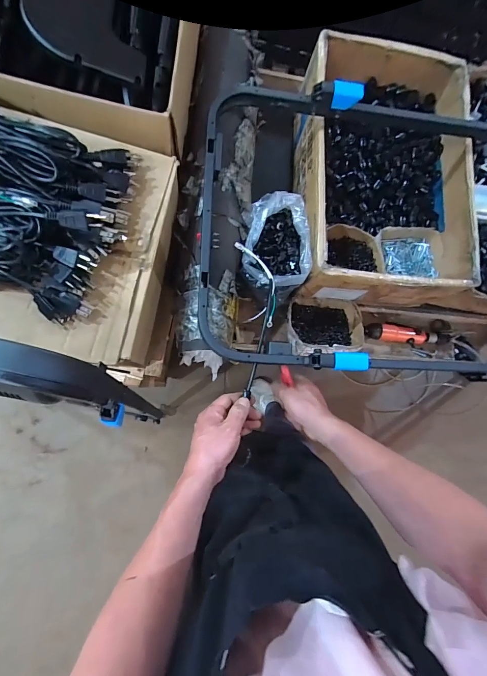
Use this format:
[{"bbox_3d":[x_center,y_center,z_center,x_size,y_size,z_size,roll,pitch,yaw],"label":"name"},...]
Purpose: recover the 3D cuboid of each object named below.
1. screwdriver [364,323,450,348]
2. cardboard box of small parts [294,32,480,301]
[{"bbox_3d":[0.425,-0.004,0.836,0.233,0.036,0.044,10,83,-5],"label":"screwdriver"},{"bbox_3d":[0.307,-0.362,0.738,0.368,0.165,0.541,0,84,-6],"label":"cardboard box of small parts"}]

